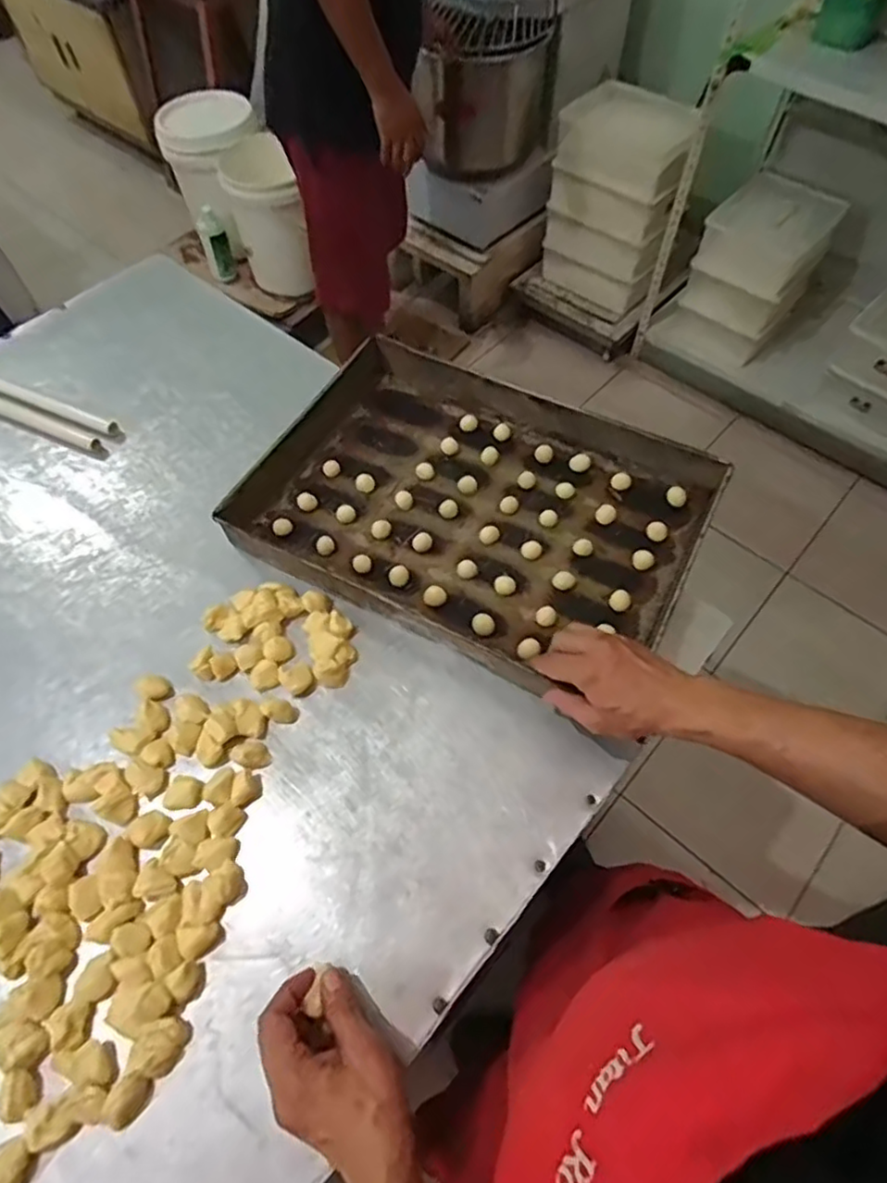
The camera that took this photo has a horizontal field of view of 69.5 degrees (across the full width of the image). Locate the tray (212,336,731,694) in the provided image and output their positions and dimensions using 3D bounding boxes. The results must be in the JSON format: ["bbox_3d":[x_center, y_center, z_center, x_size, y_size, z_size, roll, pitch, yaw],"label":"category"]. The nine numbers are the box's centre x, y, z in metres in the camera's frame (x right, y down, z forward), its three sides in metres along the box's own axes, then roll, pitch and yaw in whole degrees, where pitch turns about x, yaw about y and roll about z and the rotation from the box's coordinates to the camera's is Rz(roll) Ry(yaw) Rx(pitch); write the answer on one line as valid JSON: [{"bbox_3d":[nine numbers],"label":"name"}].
[{"bbox_3d":[0.033,-0.105,0.776,0.510,0.060,0.365,25,64,15],"label":"tray"}]

